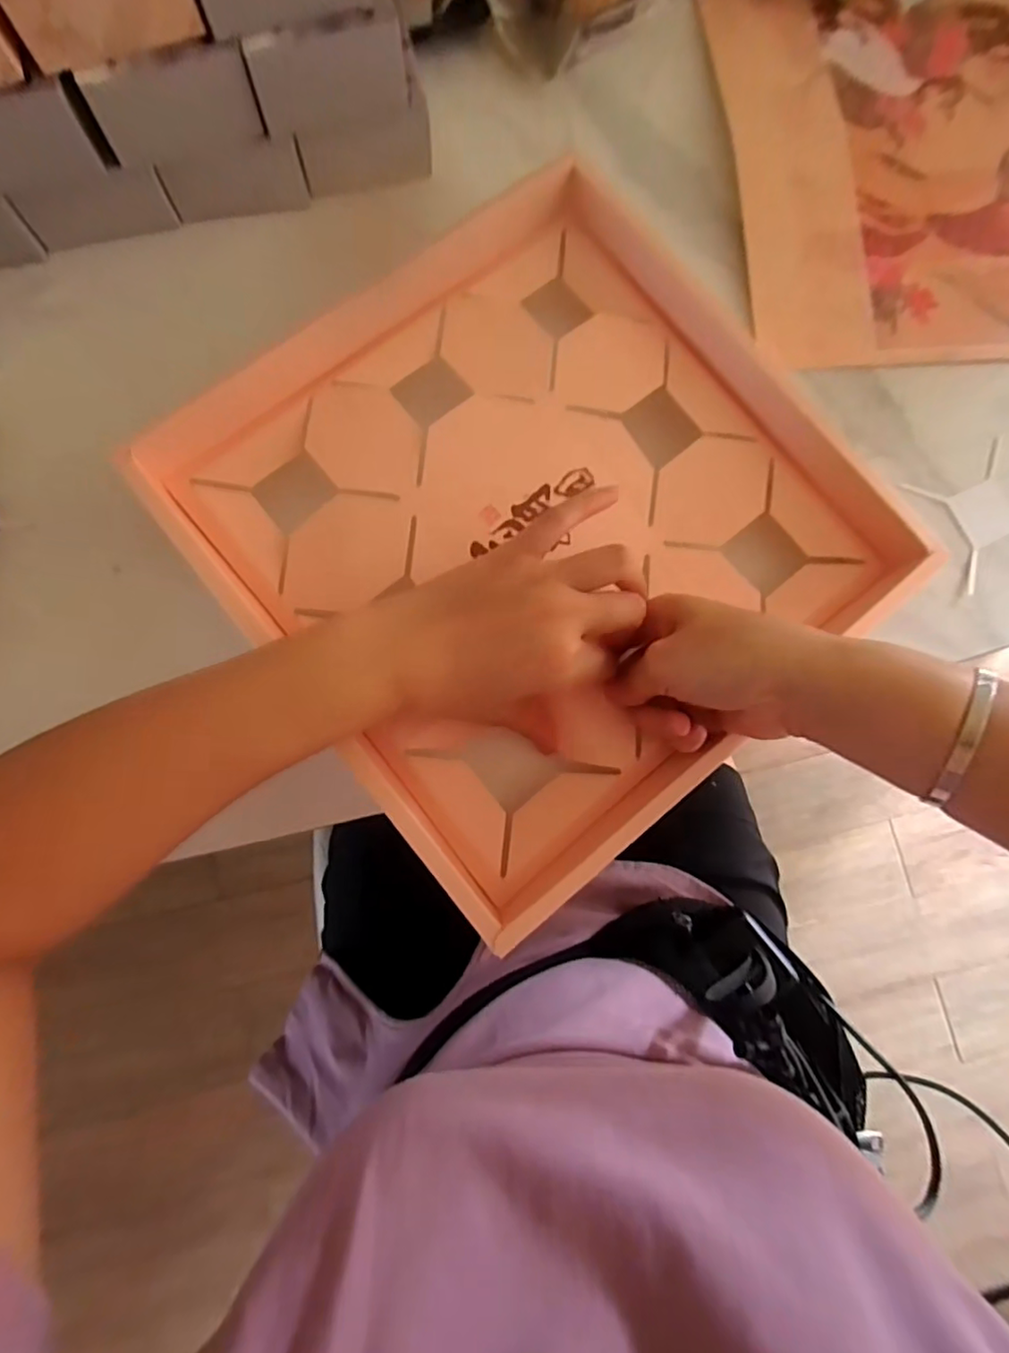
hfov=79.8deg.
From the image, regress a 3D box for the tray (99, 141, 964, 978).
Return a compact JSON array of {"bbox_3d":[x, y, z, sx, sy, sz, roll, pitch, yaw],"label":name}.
[{"bbox_3d":[0.024,-0.097,0.352,0.337,0.044,0.339,-38,85,-8],"label":"tray"}]

